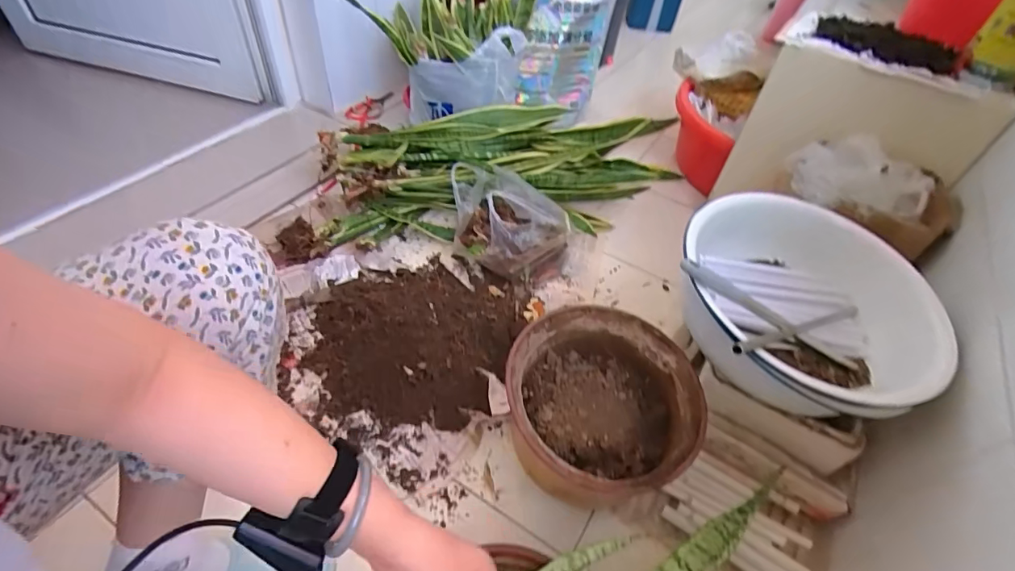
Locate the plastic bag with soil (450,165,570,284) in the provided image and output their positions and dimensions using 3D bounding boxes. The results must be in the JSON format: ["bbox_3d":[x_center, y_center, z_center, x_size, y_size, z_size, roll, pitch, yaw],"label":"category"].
[{"bbox_3d":[0.003,-0.134,0.985,0.214,0.164,0.224,-3,48,-10],"label":"plastic bag with soil"}]

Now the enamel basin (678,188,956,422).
[{"bbox_3d":[0.392,0.028,0.675,0.322,0.129,0.317,3,47,-4],"label":"enamel basin"}]

